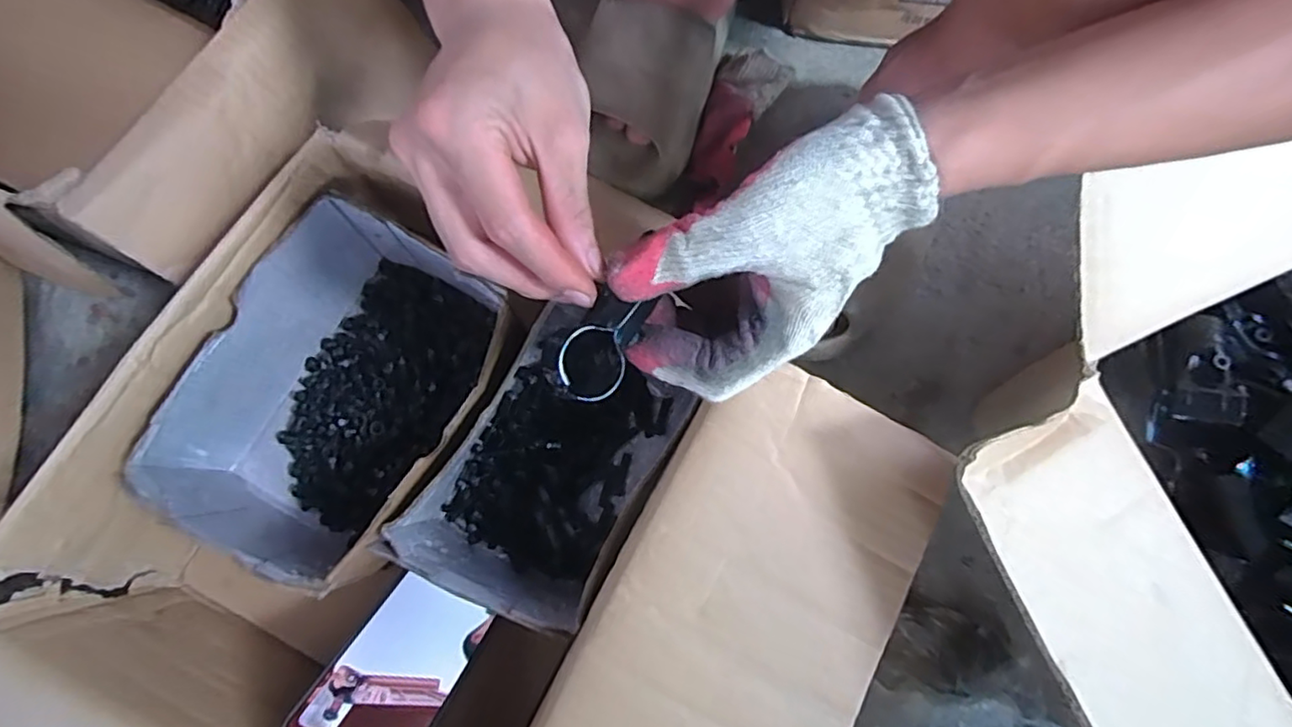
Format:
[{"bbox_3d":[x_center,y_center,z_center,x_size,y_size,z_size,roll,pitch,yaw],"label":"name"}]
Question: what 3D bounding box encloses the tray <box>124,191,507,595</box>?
[{"bbox_3d":[-0.191,0.023,0.407,0.149,0.100,0.205,31,78,8],"label":"tray"}]

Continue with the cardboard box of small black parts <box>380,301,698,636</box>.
[{"bbox_3d":[-0.055,0.070,0.404,0.117,0.097,0.176,31,78,8],"label":"cardboard box of small black parts"}]

